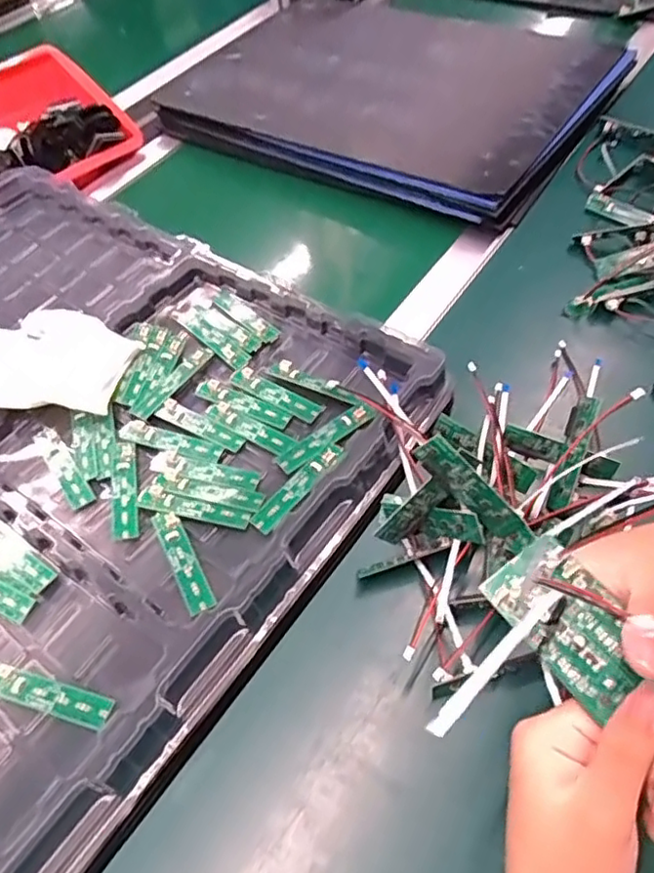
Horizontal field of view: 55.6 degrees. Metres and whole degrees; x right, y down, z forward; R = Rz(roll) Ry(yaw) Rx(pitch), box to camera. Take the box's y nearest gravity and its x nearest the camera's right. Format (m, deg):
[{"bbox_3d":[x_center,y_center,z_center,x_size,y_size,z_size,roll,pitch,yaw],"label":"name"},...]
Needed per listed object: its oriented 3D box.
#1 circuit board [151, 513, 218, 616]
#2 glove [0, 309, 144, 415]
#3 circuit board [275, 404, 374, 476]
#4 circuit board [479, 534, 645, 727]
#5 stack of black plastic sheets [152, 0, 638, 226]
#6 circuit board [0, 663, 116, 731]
[{"bbox_3d":[-0.097,0.083,0.416,0.017,0.005,0.081,-27,55,-13],"label":"circuit board"},{"bbox_3d":[-0.249,-0.067,0.530,0.172,0.032,0.102,2,54,8],"label":"glove"},{"bbox_3d":[-0.001,0.000,0.463,0.080,0.005,0.019,-34,55,-12],"label":"circuit board"},{"bbox_3d":[0.113,0.086,0.277,0.040,0.011,0.082,-32,60,-19],"label":"circuit board"},{"bbox_3d":[0.077,-0.448,0.773,0.484,0.052,0.362,29,61,20],"label":"stack of black plastic sheets"},{"bbox_3d":[-0.167,0.153,0.369,0.084,0.004,0.018,13,55,13],"label":"circuit board"}]

